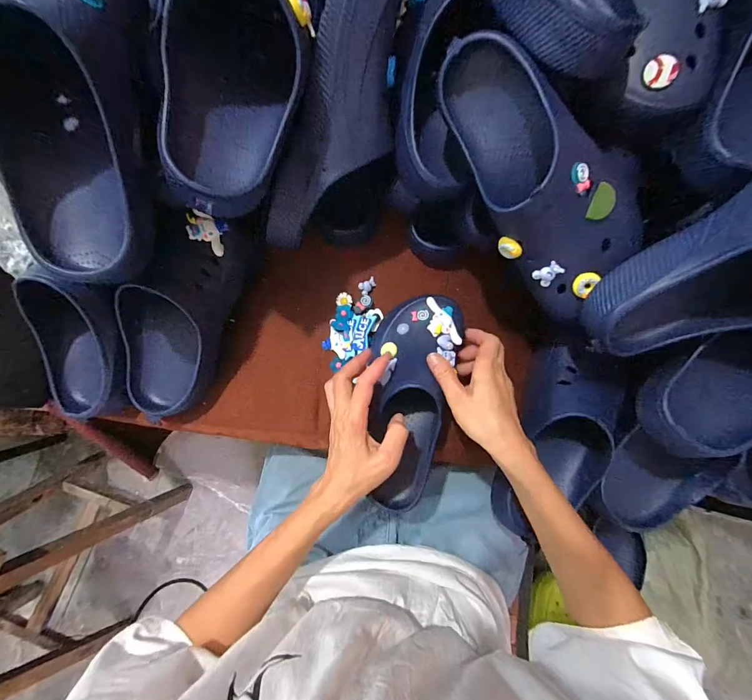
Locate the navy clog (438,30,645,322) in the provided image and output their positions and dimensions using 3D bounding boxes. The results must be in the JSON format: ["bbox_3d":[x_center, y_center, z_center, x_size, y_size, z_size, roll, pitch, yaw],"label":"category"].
[{"bbox_3d":[0.148,-0.157,0.337,0.269,0.115,0.095,51,42,-3],"label":"navy clog"}]

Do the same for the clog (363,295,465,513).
[{"bbox_3d":[0.043,0.057,0.417,0.106,0.074,0.250,6,87,0],"label":"clog"}]

